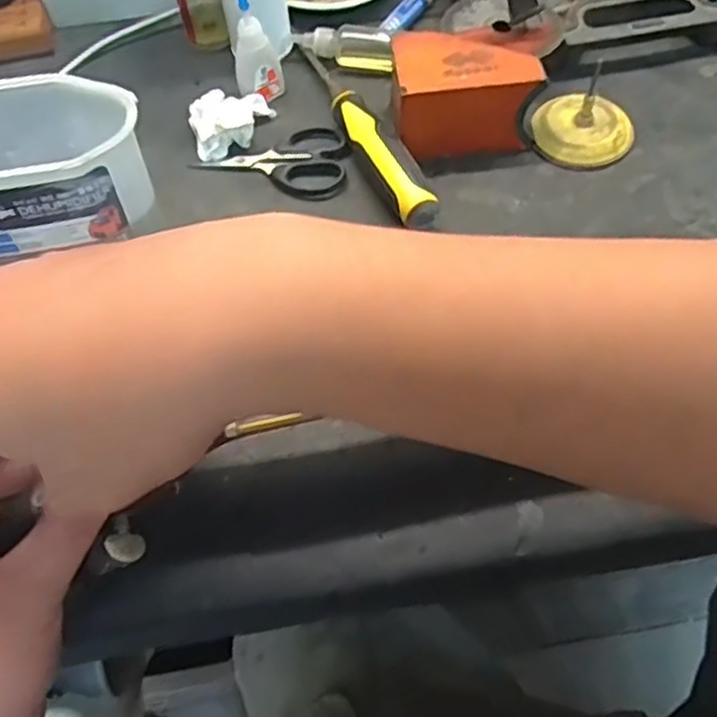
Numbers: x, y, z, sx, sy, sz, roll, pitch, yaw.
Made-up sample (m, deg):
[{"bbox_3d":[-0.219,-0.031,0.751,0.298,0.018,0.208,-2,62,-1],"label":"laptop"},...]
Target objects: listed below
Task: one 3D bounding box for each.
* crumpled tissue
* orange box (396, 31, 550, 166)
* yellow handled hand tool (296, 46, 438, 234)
[{"bbox_3d":[-0.093,-0.177,0.507,0.060,0.027,0.040,-12,59,-4],"label":"crumpled tissue"},{"bbox_3d":[0.071,-0.181,0.484,0.099,0.057,0.083,-9,59,-2],"label":"orange box"},{"bbox_3d":[0.002,-0.171,0.495,0.032,0.028,0.208,-22,61,-9],"label":"yellow handled hand tool"}]

